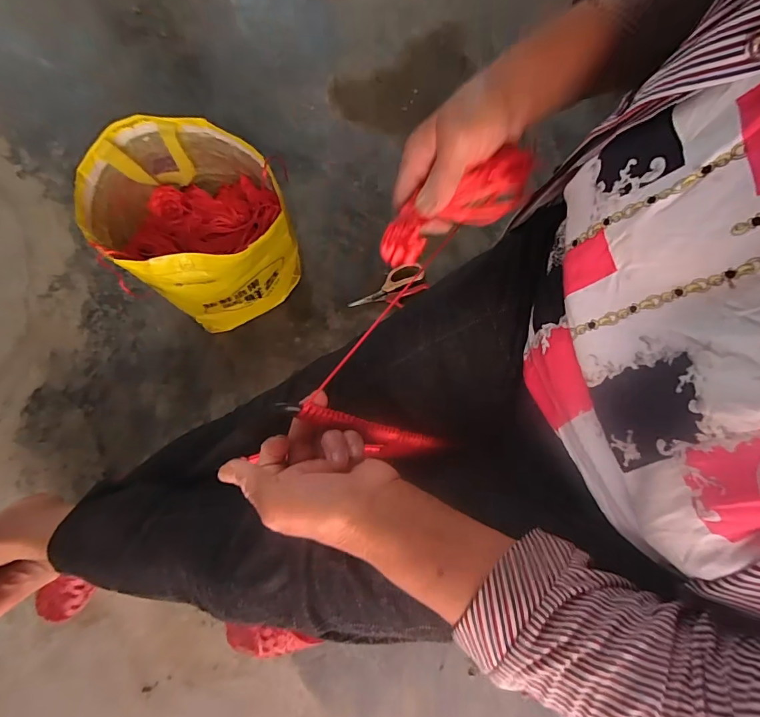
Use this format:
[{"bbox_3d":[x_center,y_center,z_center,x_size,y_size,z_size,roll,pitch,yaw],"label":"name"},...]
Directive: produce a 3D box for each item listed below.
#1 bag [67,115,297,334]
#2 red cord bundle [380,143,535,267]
[{"bbox_3d":[-0.269,-0.194,0.675,0.247,0.247,0.230,44,82,7],"label":"bag"},{"bbox_3d":[0.059,-0.114,0.328,0.131,0.028,0.043,-30,82,-3],"label":"red cord bundle"}]

